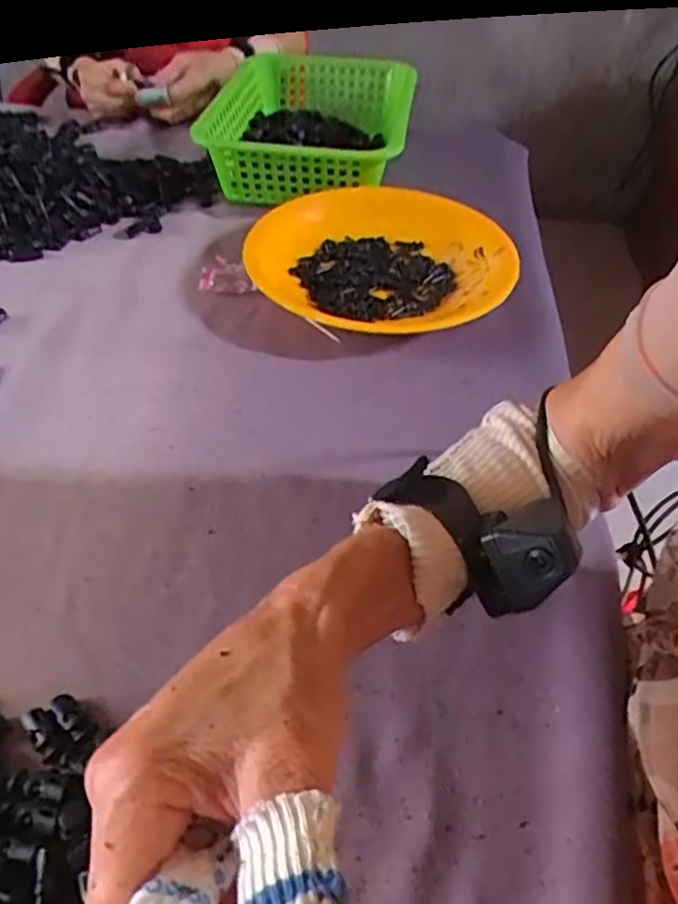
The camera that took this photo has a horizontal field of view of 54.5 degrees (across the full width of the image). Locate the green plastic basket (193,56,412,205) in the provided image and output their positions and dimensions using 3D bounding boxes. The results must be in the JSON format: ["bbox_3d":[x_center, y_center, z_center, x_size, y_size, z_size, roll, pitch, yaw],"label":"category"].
[{"bbox_3d":[-0.026,-0.394,0.790,0.220,0.070,0.322,7,47,5],"label":"green plastic basket"}]

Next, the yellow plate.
[{"bbox_3d":[0.038,-0.182,0.618,0.234,0.041,0.228,-2,46,-3],"label":"yellow plate"}]

